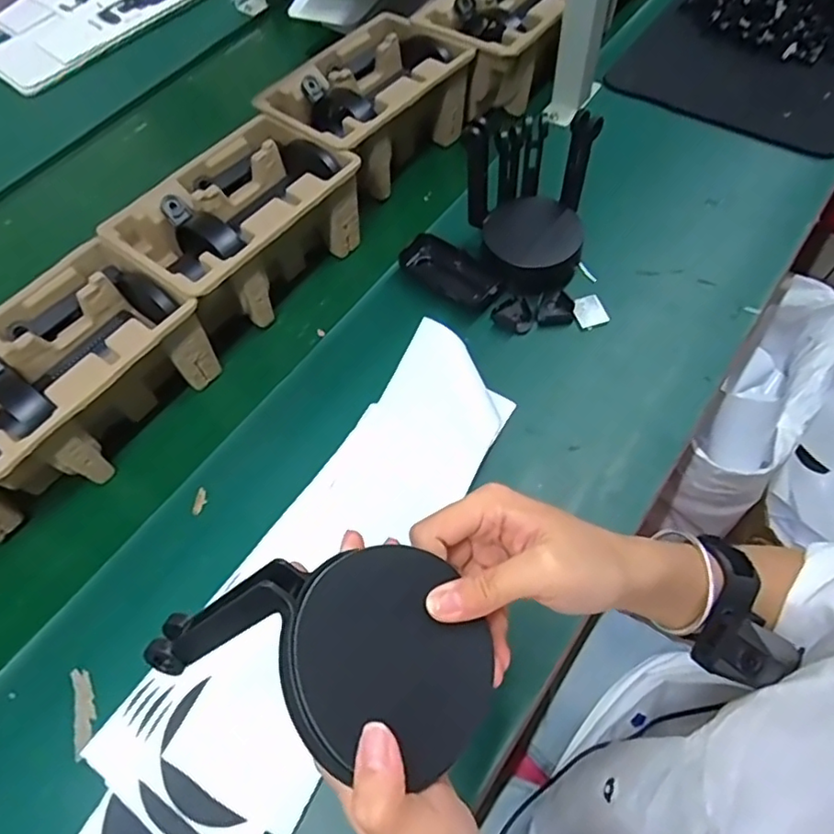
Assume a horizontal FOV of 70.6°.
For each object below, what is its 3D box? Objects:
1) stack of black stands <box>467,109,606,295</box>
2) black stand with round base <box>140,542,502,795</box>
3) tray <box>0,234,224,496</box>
[{"bbox_3d":[0.108,-0.211,0.571,0.112,0.133,0.106,6,56,9],"label":"stack of black stands"},{"bbox_3d":[-0.043,0.091,0.263,0.152,0.059,0.089,19,59,17],"label":"black stand with round base"},{"bbox_3d":[-0.308,-0.031,0.536,0.146,0.112,0.215,33,64,24],"label":"tray"}]

